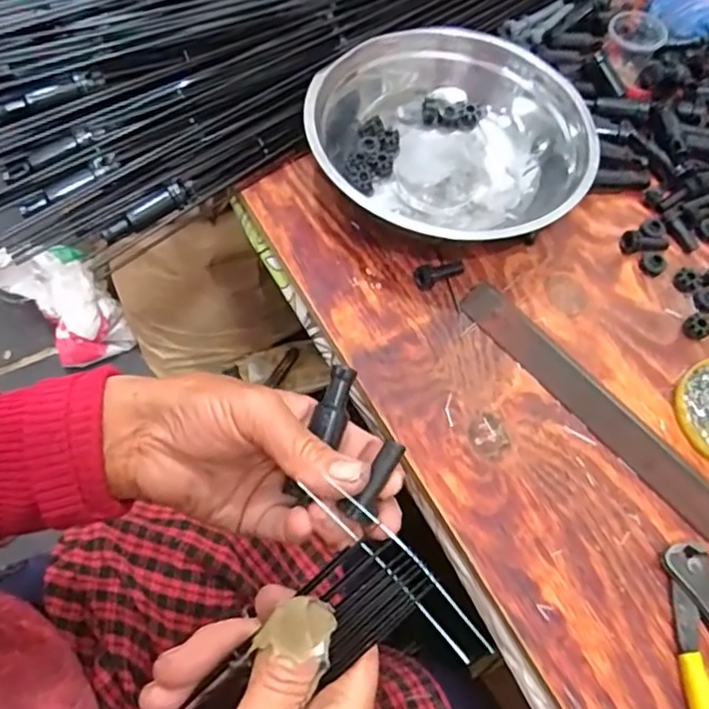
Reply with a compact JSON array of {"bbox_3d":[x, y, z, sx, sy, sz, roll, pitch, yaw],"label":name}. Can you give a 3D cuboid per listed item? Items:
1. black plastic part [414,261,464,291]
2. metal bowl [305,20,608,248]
[{"bbox_3d":[0.066,-0.064,0.472,0.041,0.015,0.015,-25,67,-15],"label":"black plastic part"},{"bbox_3d":[0.077,-0.170,0.494,0.197,0.068,0.218,-37,71,-20],"label":"metal bowl"}]

